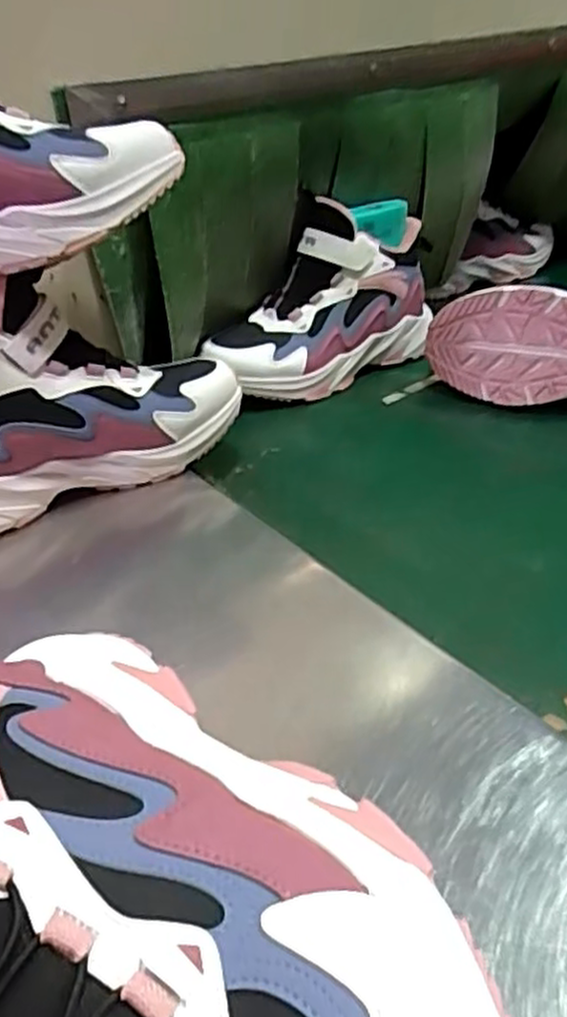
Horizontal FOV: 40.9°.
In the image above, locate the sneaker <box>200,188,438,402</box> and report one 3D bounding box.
[{"bbox_3d":[0.033,-0.192,0.699,0.219,0.138,0.089,-29,41,-34],"label":"sneaker"}]

